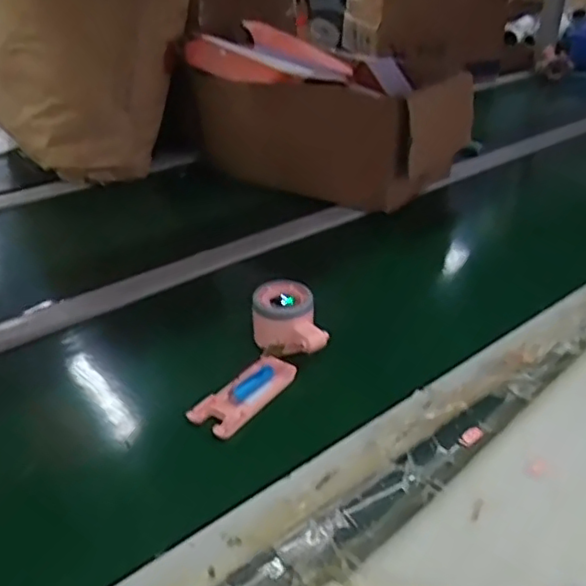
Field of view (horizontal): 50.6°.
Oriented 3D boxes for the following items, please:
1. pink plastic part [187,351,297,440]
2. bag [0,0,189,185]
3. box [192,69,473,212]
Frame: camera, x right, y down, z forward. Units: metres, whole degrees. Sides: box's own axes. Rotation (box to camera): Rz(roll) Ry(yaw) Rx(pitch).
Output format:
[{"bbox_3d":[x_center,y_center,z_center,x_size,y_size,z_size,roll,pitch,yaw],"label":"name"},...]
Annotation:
[{"bbox_3d":[-0.041,0.088,0.536,0.041,0.016,0.102,20,37,28],"label":"pink plastic part"},{"bbox_3d":[-0.297,-0.399,0.900,0.307,0.406,0.181,-13,35,-20],"label":"bag"},{"bbox_3d":[0.060,-0.257,0.948,0.366,0.173,0.233,18,36,26],"label":"box"}]

